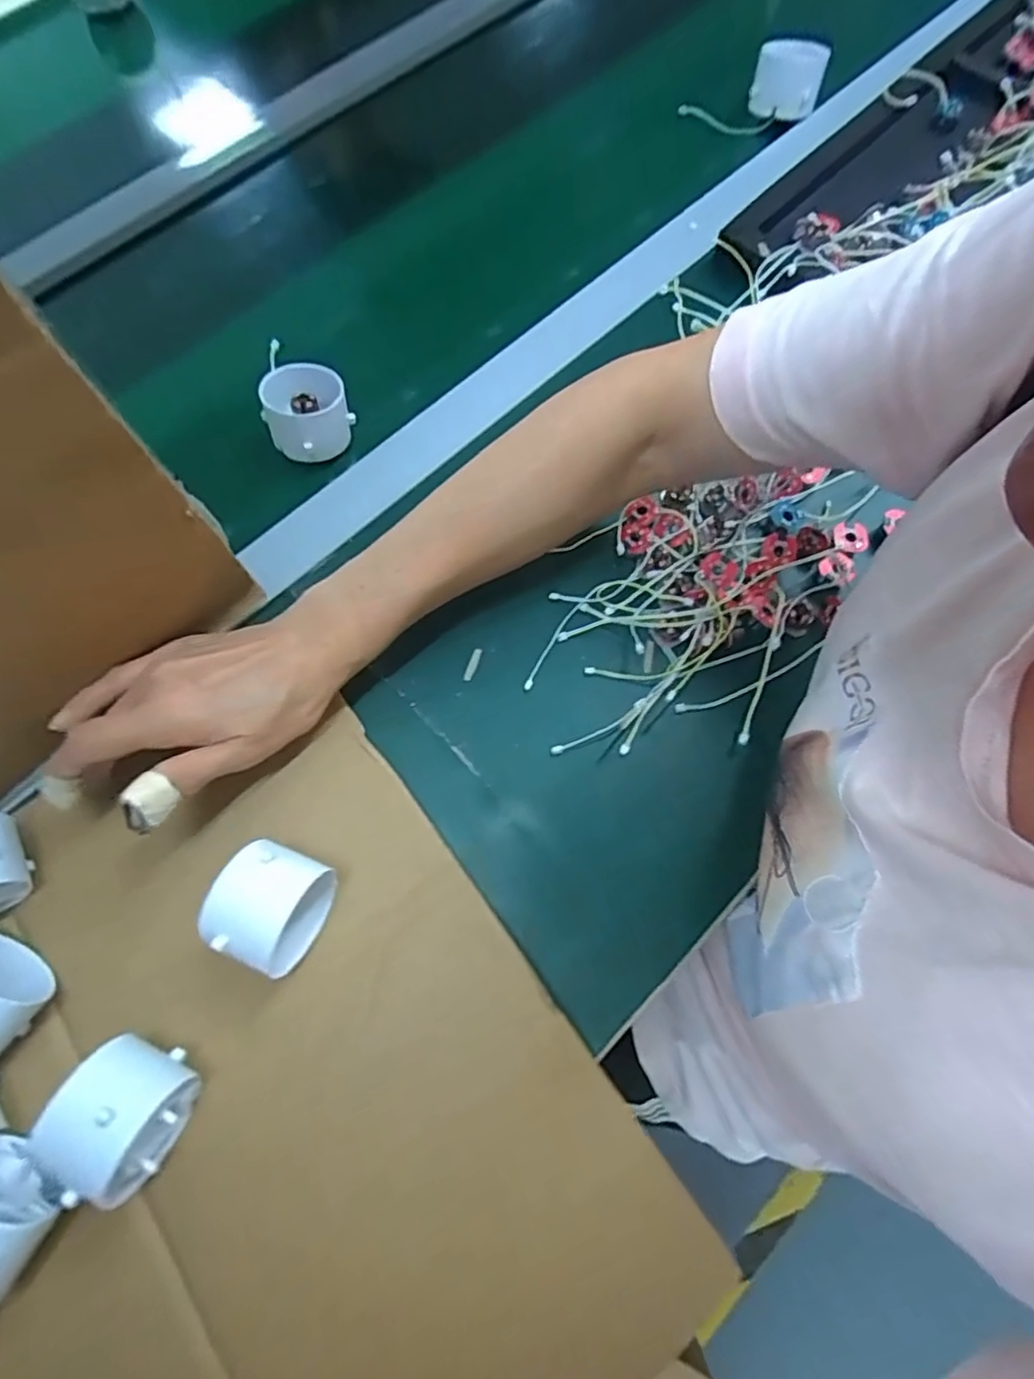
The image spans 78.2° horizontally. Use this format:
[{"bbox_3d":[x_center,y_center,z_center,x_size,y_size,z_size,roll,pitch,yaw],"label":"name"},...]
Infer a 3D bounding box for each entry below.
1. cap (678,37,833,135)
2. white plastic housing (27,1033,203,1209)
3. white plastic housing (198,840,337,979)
[{"bbox_3d":[0.191,-0.479,0.508,0.102,0.040,0.046,-9,72,0],"label":"cap"},{"bbox_3d":[-0.155,0.168,0.255,0.046,0.055,0.041,33,77,13],"label":"white plastic housing"},{"bbox_3d":[-0.106,0.096,0.286,0.042,0.049,0.046,24,75,11],"label":"white plastic housing"}]

